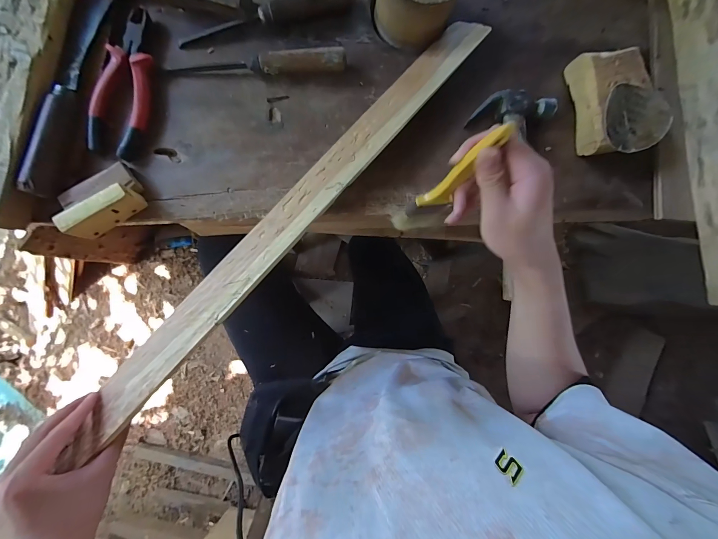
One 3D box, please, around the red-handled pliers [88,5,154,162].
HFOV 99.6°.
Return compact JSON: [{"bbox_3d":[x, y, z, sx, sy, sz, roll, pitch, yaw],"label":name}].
[{"bbox_3d":[-0.289,-0.234,0.375,0.061,0.013,0.192,6,87,-8],"label":"red-handled pliers"}]

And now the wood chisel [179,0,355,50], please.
[{"bbox_3d":[-0.116,-0.326,0.393,0.228,0.030,0.023,-19,90,-8],"label":"wood chisel"}]

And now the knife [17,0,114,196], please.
[{"bbox_3d":[-0.344,-0.211,0.356,0.023,0.026,0.253,12,86,-7],"label":"knife"}]

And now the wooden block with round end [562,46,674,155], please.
[{"bbox_3d":[0.354,-0.227,0.414,0.091,0.053,0.138,-8,89,-8],"label":"wooden block with round end"}]

